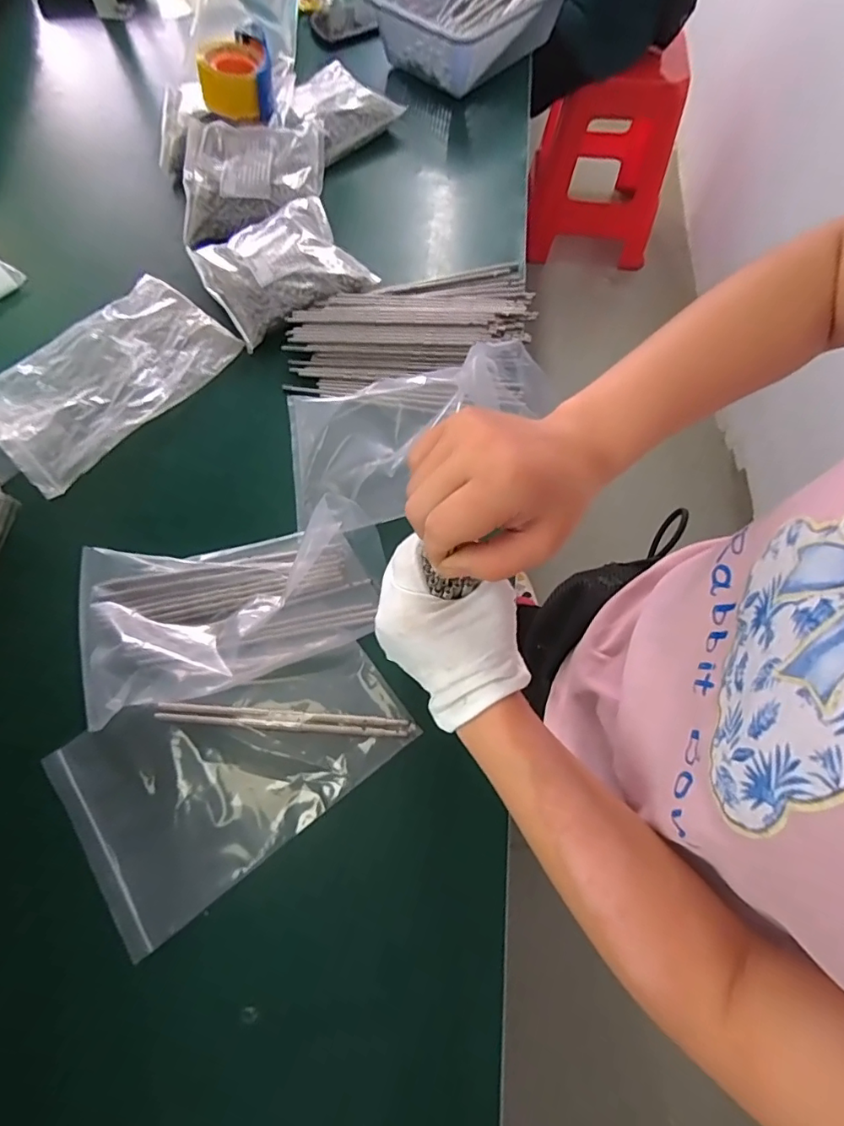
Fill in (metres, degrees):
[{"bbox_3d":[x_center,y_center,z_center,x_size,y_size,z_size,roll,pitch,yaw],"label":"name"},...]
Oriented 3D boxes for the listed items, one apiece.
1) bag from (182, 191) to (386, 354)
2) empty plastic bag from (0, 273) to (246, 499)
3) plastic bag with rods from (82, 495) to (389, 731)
[{"bbox_3d":[-0.187,-0.398,0.700,0.198,0.042,0.185,-27,70,-10],"label":"bag"},{"bbox_3d":[-0.389,-0.233,0.653,0.187,0.020,0.288,40,73,15],"label":"empty plastic bag"},{"bbox_3d":[-0.194,0.036,0.546,0.301,0.039,0.178,-15,68,-6],"label":"plastic bag with rods"}]

